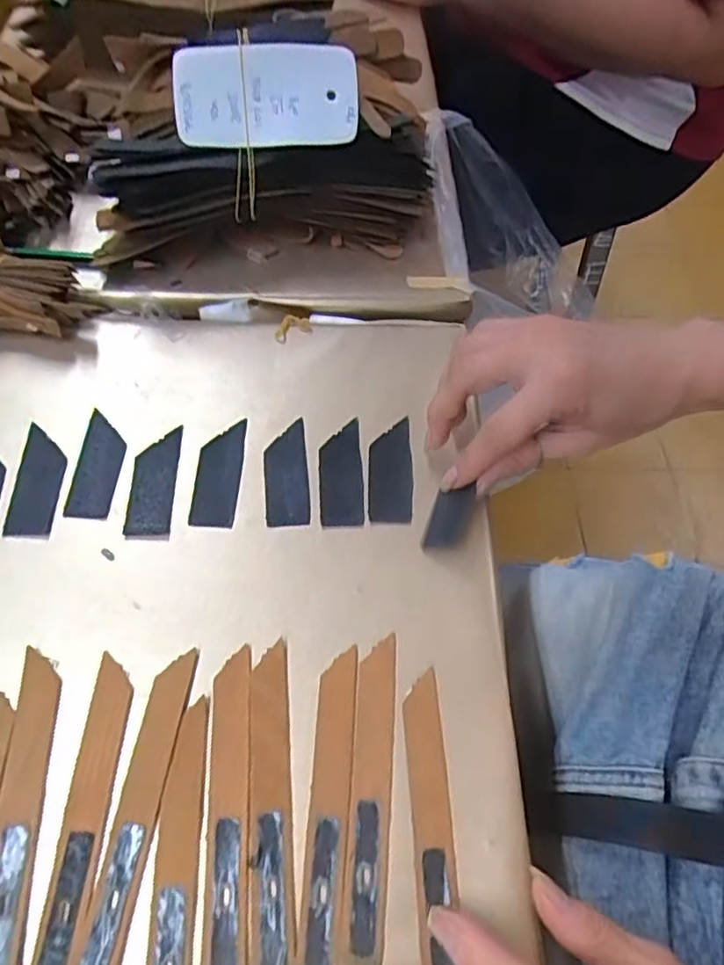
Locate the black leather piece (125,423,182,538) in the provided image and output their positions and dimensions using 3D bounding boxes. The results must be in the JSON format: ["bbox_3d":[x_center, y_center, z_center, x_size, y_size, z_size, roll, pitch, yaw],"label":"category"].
[{"bbox_3d":[-0.110,-0.002,0.340,0.022,0.004,0.063,0,60,-4],"label":"black leather piece"}]

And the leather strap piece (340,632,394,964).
[{"bbox_3d":[0.004,0.127,0.271,0.016,0.004,0.123,5,59,-2],"label":"leather strap piece"}]

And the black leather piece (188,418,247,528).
[{"bbox_3d":[-0.077,-0.006,0.346,0.023,0.004,0.064,3,59,-3],"label":"black leather piece"}]

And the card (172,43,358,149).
[{"bbox_3d":[-0.057,-0.228,0.382,0.106,0.008,0.055,-1,103,-3],"label":"card"}]

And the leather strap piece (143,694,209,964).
[{"bbox_3d":[-0.074,0.151,0.253,0.019,0.005,0.123,-1,60,-5],"label":"leather strap piece"}]

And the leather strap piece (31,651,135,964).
[{"bbox_3d":[-0.111,0.133,0.260,0.017,0.004,0.123,3,59,-3],"label":"leather strap piece"}]

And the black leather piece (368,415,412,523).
[{"bbox_3d":[0.016,-0.008,0.351,0.023,0.004,0.063,3,59,-3],"label":"black leather piece"}]

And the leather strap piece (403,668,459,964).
[{"bbox_3d":[0.029,0.144,0.266,0.017,0.004,0.123,0,61,-4],"label":"leather strap piece"}]

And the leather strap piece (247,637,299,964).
[{"bbox_3d":[-0.038,0.130,0.267,0.018,0.004,0.124,-3,60,-6],"label":"leather strap piece"}]

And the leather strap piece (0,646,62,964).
[{"bbox_3d":[-0.138,0.131,0.259,0.016,0.004,0.124,-2,60,-6],"label":"leather strap piece"}]

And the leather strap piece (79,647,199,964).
[{"bbox_3d":[-0.091,0.132,0.264,0.017,0.005,0.123,8,59,0],"label":"leather strap piece"}]

